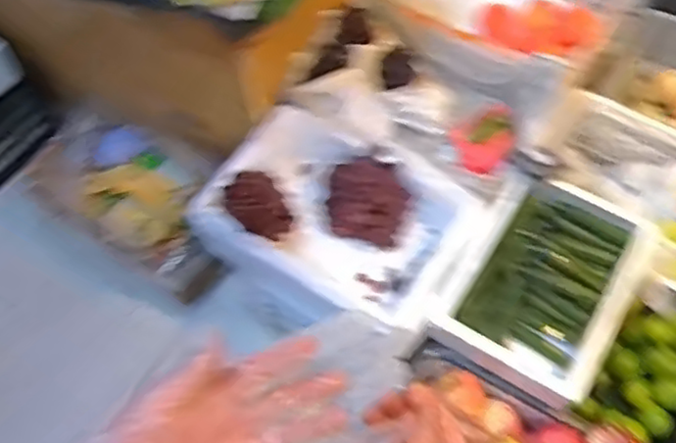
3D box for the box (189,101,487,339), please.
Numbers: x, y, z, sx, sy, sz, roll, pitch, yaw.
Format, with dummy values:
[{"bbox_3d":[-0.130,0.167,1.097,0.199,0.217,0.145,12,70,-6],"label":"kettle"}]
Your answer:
[{"bbox_3d":[0.005,-0.002,1.443,0.525,0.169,0.381,26,66,16],"label":"box"}]

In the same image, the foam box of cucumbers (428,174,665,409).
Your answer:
[{"bbox_3d":[0.399,0.111,1.348,0.290,0.139,0.415,28,66,17],"label":"foam box of cucumbers"}]

